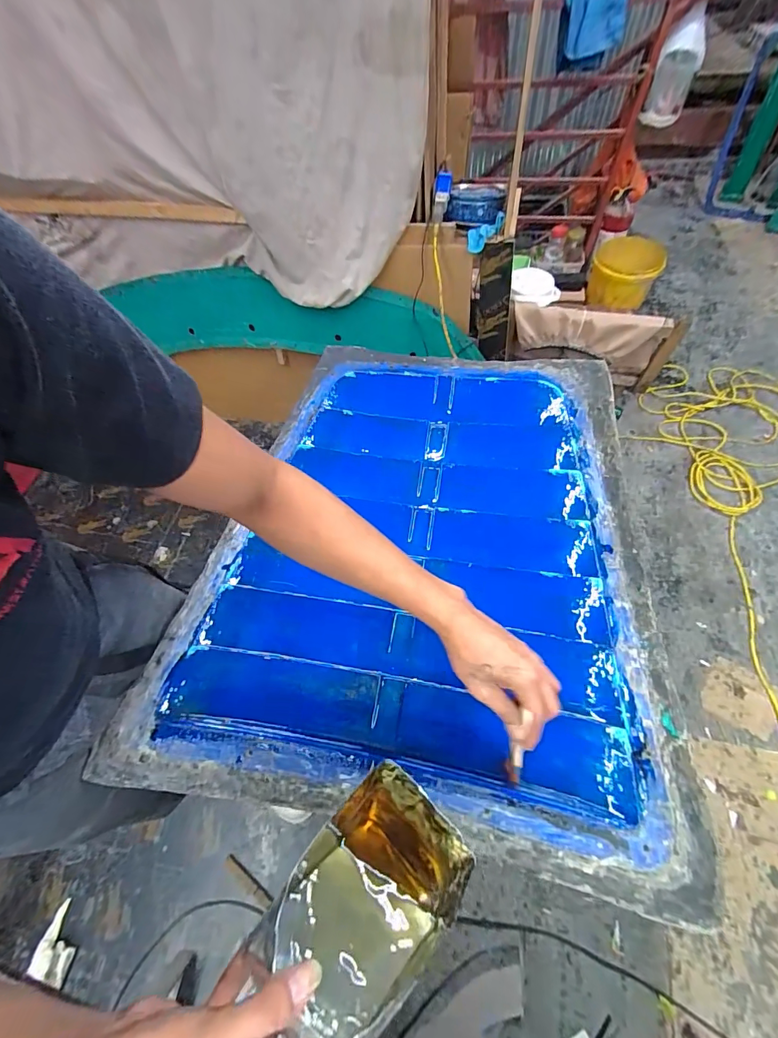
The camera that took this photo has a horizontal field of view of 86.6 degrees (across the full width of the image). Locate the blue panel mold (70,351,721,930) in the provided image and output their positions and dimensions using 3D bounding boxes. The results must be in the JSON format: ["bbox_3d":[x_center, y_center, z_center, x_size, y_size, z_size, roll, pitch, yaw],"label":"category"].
[{"bbox_3d":[0.048,0.020,0.641,0.663,0.080,0.765,7,57,8],"label":"blue panel mold"}]

